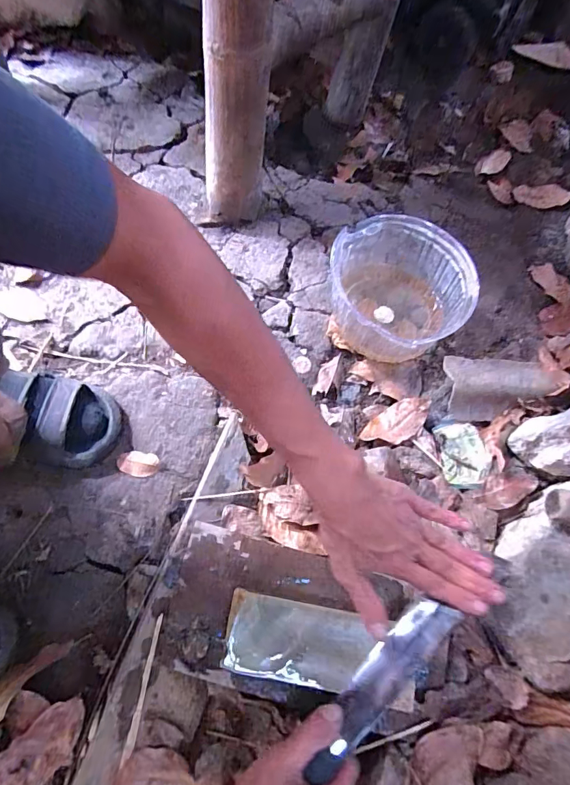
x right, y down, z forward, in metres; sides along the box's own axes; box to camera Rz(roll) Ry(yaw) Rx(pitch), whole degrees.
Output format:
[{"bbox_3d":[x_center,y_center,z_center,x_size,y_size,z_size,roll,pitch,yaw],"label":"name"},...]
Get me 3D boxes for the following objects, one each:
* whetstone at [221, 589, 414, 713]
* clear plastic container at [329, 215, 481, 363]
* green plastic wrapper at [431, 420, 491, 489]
[{"bbox_3d":[0.028,0.227,0.383,0.161,0.032,0.064,10,64,1],"label":"whetstone"},{"bbox_3d":[0.139,-0.125,0.569,0.164,0.115,0.185,-36,71,-18],"label":"clear plastic container"},{"bbox_3d":[0.214,0.073,0.516,0.053,0.006,0.082,-13,63,17],"label":"green plastic wrapper"}]

